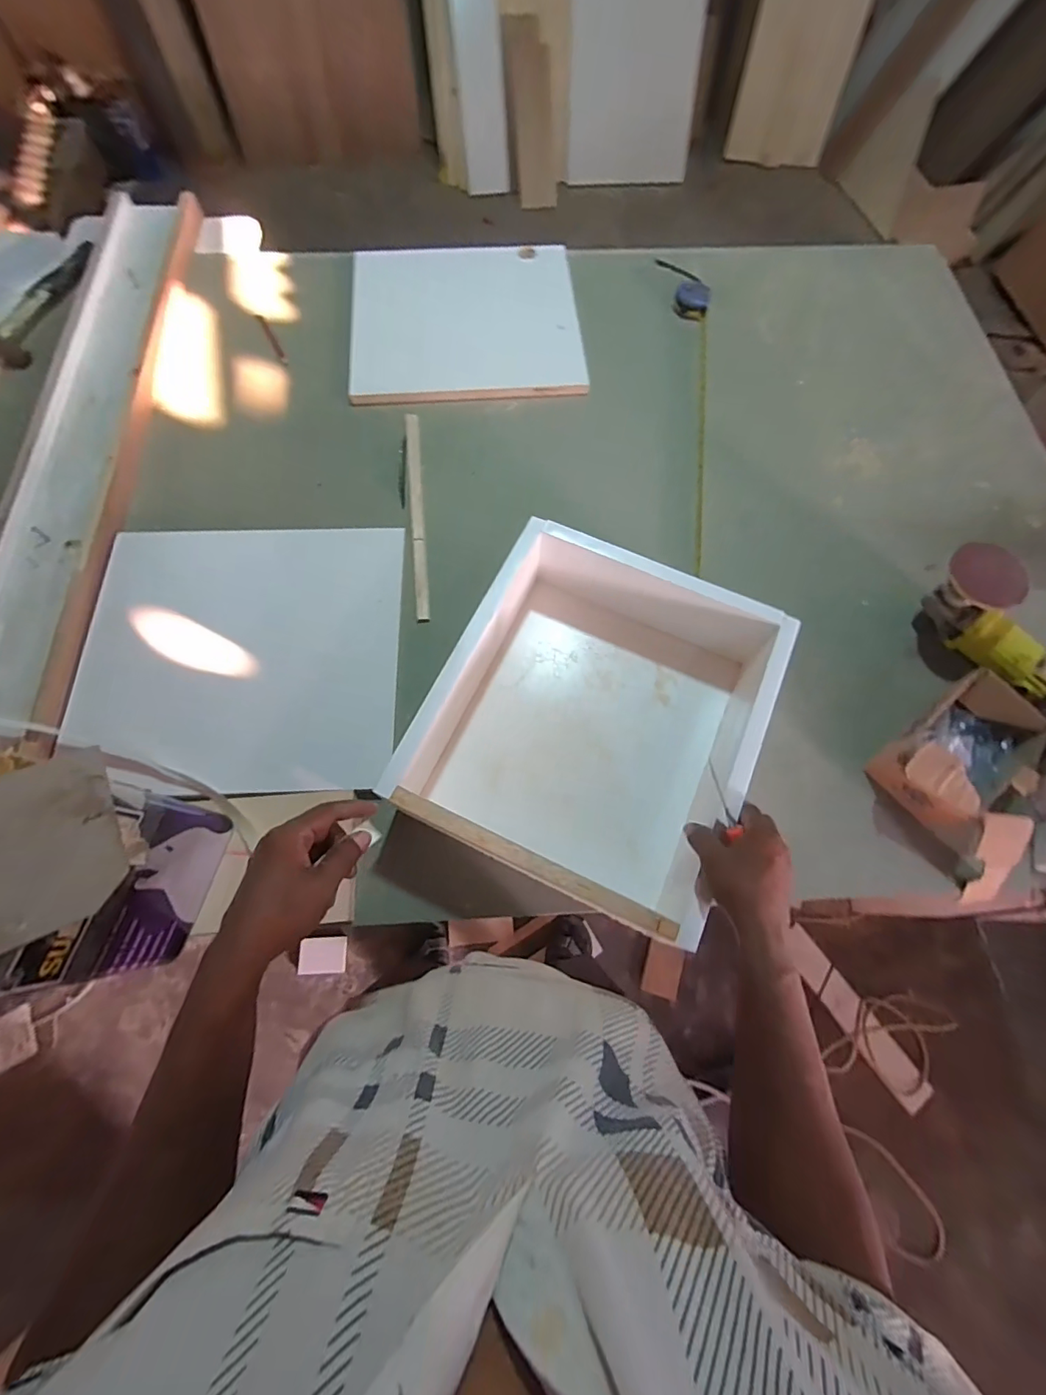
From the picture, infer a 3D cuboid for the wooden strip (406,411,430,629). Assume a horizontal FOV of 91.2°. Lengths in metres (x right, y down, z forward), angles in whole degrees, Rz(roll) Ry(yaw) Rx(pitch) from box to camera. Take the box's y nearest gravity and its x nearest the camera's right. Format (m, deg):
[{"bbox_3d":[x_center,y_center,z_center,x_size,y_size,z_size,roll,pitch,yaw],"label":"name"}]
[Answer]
[{"bbox_3d":[-0.164,-0.291,0.792,0.020,0.016,0.388,-6,70,-3],"label":"wooden strip"}]

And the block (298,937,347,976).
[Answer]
[{"bbox_3d":[-0.509,0.657,1.305,0.112,0.015,0.084,1,70,-9],"label":"block"}]

